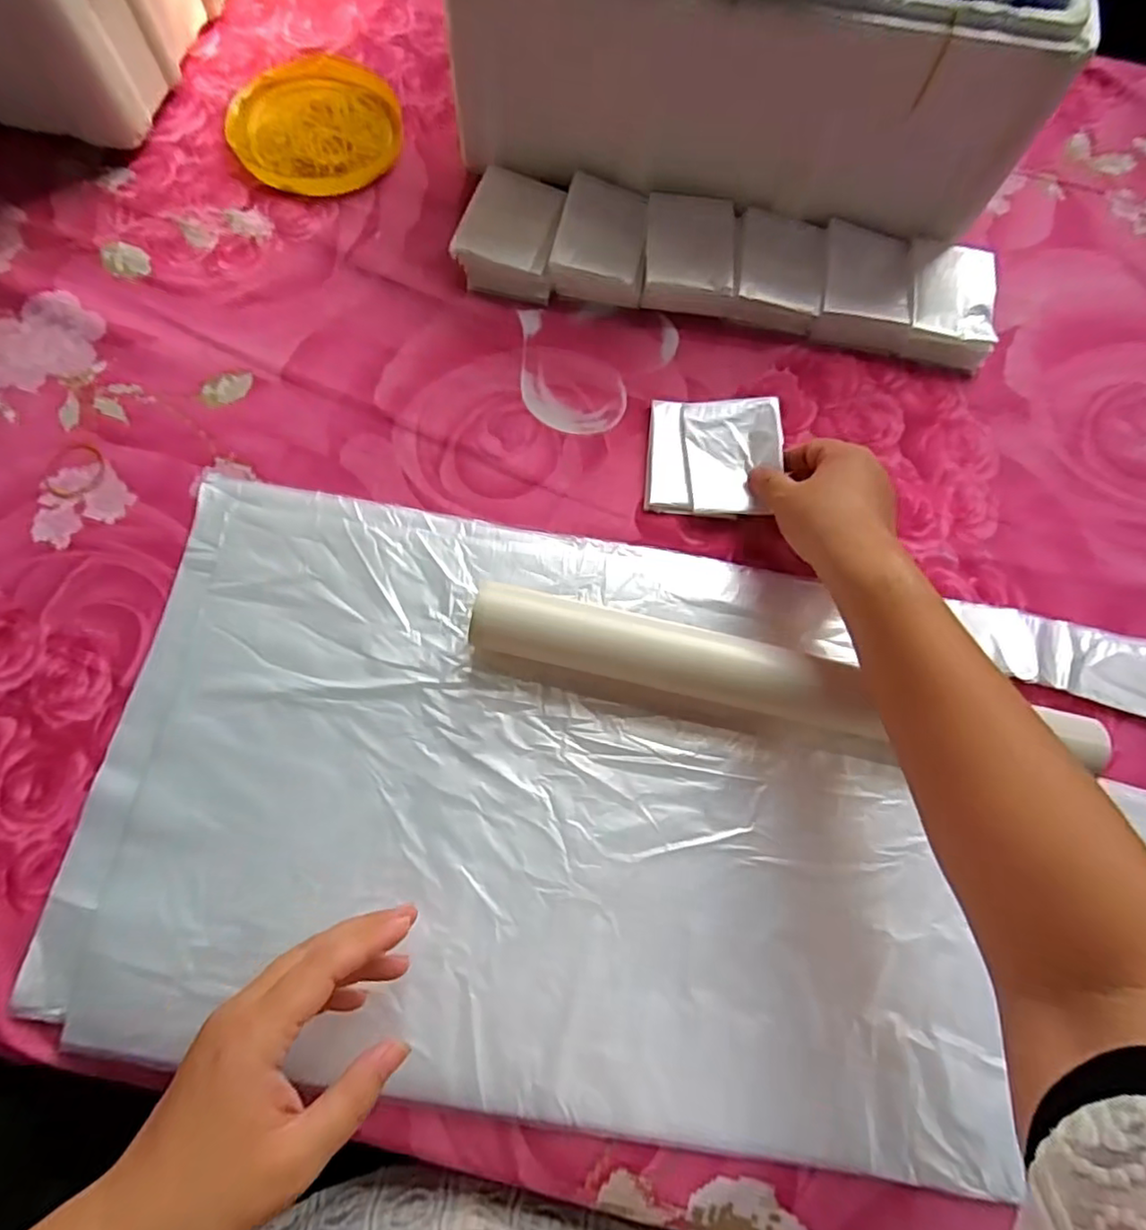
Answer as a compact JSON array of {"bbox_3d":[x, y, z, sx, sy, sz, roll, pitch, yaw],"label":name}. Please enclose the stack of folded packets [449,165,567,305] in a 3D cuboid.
[{"bbox_3d":[-0.048,-0.289,0.484,0.073,0.025,0.092,9,72,1],"label":"stack of folded packets"}]

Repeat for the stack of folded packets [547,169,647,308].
[{"bbox_3d":[0.023,-0.284,0.486,0.067,0.030,0.088,9,72,0],"label":"stack of folded packets"}]

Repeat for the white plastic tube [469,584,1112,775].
[{"bbox_3d":[0.115,0.036,0.369,0.347,0.048,0.053,12,71,1],"label":"white plastic tube"}]

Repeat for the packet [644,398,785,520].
[{"bbox_3d":[0.094,-0.108,0.429,0.085,0.017,0.085,6,72,0],"label":"packet"}]

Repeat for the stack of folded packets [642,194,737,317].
[{"bbox_3d":[0.087,-0.268,0.478,0.065,0.030,0.084,4,72,-1],"label":"stack of folded packets"}]

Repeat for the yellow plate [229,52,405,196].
[{"bbox_3d":[-0.206,-0.401,0.519,0.127,0.017,0.137,1,73,-2],"label":"yellow plate"}]

